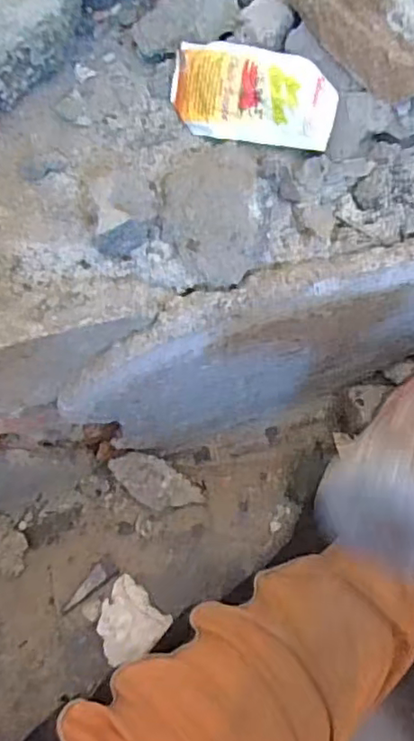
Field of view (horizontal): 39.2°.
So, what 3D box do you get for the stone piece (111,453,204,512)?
[{"bbox_3d":[-0.032,0.071,0.366,0.060,0.010,0.027,26,71,-1],"label":"stone piece"}]

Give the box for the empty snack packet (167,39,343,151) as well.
[{"bbox_3d":[0.019,-0.118,0.250,0.072,0.010,0.037,14,103,16],"label":"empty snack packet"}]

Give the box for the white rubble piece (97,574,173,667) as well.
[{"bbox_3d":[-0.048,0.151,0.346,0.040,0.011,0.039,39,75,16],"label":"white rubble piece"}]

